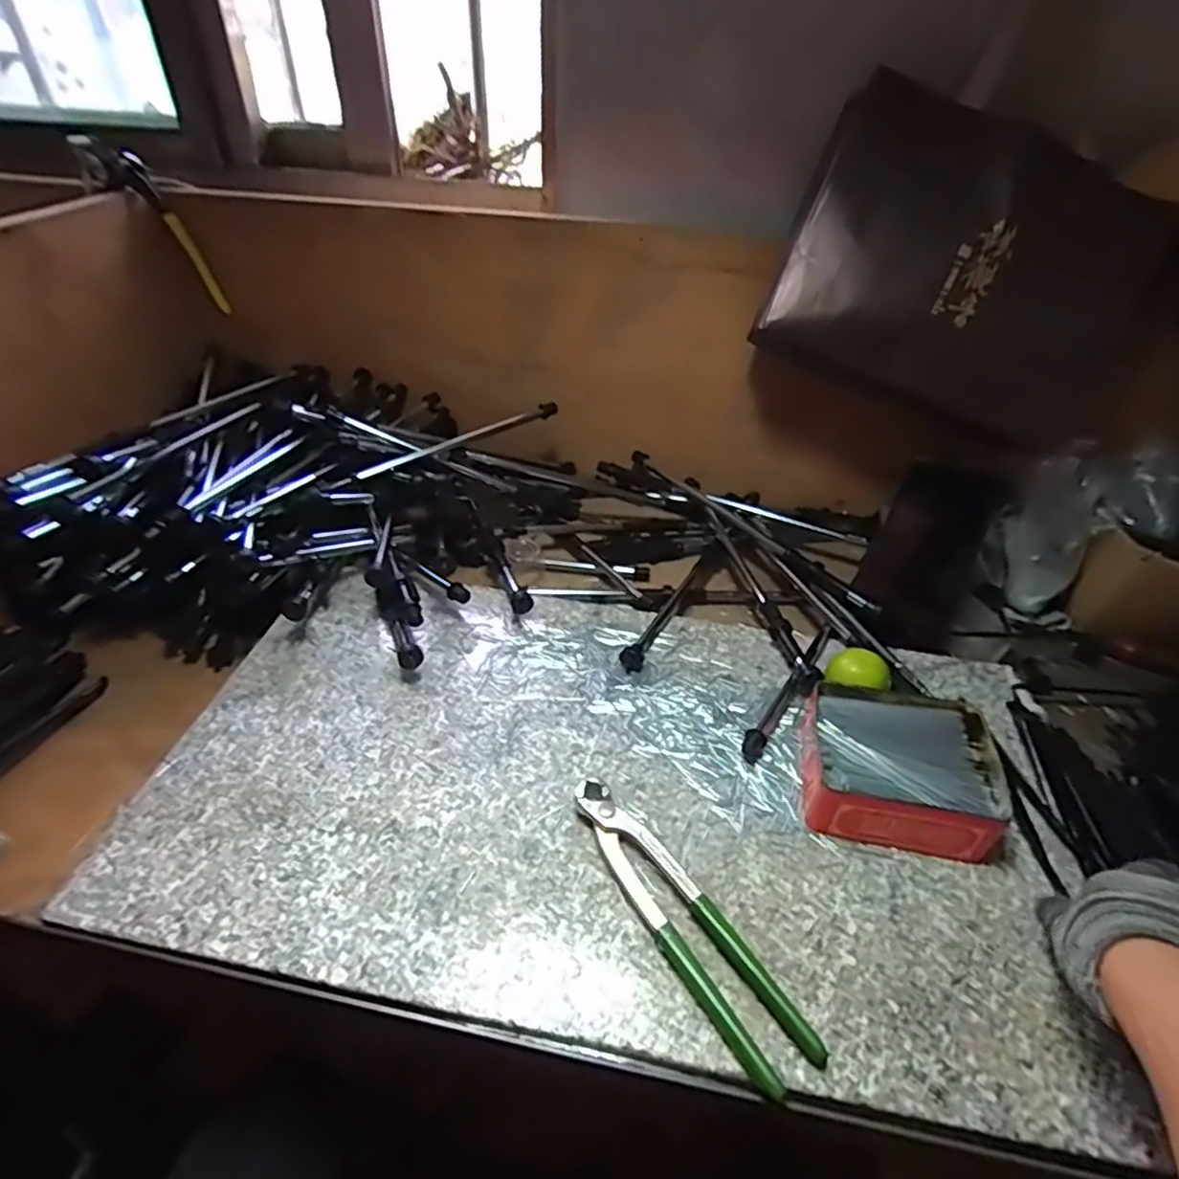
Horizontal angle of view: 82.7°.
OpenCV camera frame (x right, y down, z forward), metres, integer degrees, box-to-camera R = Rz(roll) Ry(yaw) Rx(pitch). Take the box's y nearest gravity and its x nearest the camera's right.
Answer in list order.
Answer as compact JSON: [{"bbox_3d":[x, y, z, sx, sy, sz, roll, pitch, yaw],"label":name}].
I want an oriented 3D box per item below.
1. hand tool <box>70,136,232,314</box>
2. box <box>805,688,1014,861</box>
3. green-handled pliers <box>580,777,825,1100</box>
[{"bbox_3d":[-0.440,-0.381,0.691,0.056,0.188,0.030,-25,24,35],"label":"hand tool"},{"bbox_3d":[0.216,0.126,0.473,0.128,0.044,0.105,7,39,7],"label":"box"},{"bbox_3d":[0.055,0.194,0.404,0.045,0.019,0.196,-22,45,-27],"label":"green-handled pliers"}]

